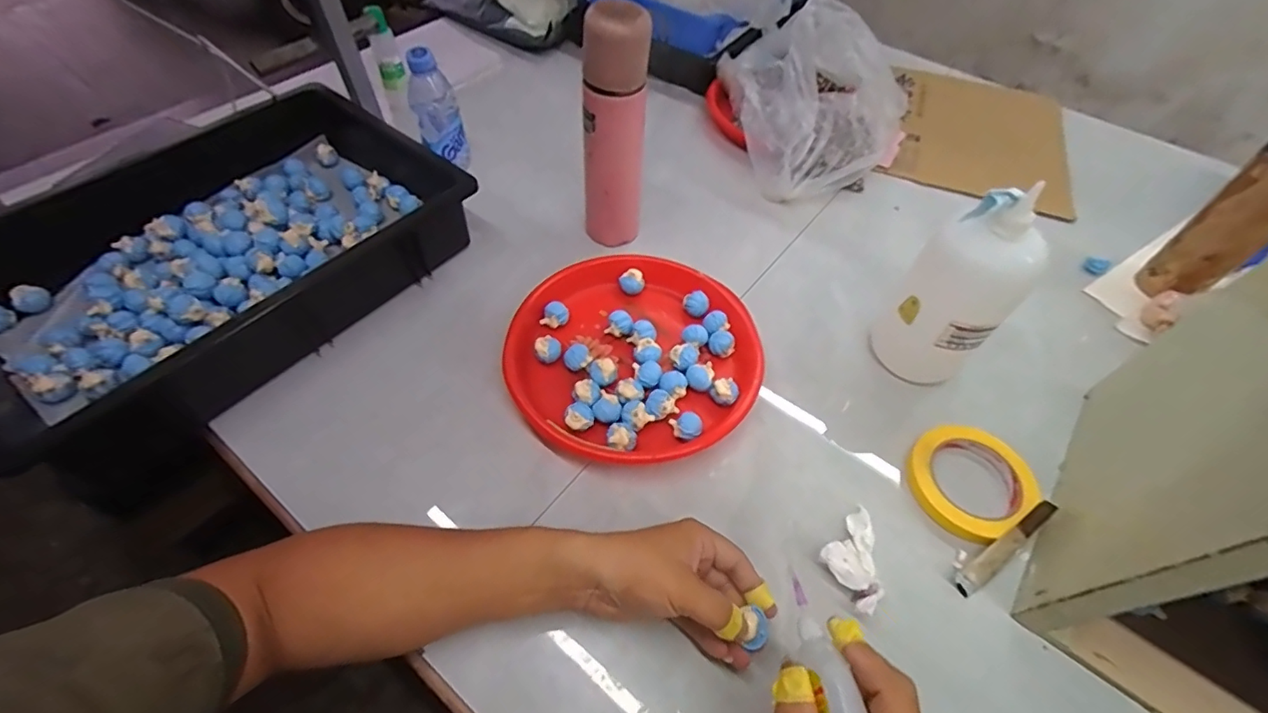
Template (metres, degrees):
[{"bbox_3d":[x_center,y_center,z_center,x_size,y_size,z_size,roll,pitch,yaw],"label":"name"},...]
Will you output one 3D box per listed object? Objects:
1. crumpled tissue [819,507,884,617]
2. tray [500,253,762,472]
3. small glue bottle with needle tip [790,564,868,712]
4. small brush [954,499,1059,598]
[{"bbox_3d":[0.191,0.167,0.448,0.074,0.023,0.053,-41,65,-20],"label":"crumpled tissue"},{"bbox_3d":[0.003,-0.006,0.556,0.244,0.048,0.248,-1,59,2],"label":"tray"},{"bbox_3d":[0.109,0.180,0.318,0.022,0.026,0.100,-8,38,-2],"label":"small glue bottle with needle tip"},{"bbox_3d":[0.319,0.161,0.456,0.117,0.014,0.018,-32,62,-16],"label":"small brush"}]

